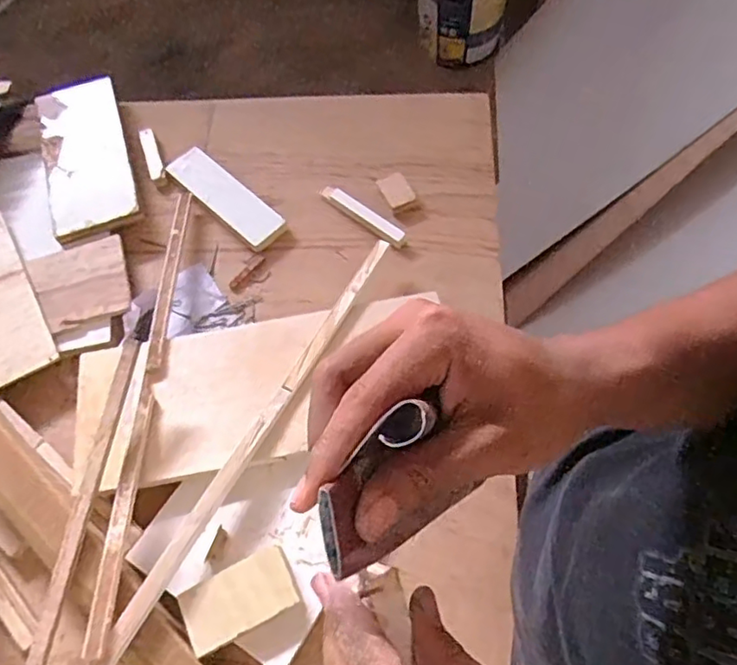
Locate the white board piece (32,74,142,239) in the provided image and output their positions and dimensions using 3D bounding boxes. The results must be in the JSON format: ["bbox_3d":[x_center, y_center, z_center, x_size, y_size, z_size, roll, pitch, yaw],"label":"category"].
[{"bbox_3d":[-0.403,-0.255,0.859,0.117,0.023,0.261,-18,64,-6],"label":"white board piece"}]

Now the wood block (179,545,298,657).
[{"bbox_3d":[-0.128,0.261,0.595,0.107,0.009,0.060,-27,66,-10],"label":"wood block"}]

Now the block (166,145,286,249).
[{"bbox_3d":[-0.198,-0.187,0.832,0.193,0.018,0.058,39,72,19],"label":"block"}]

